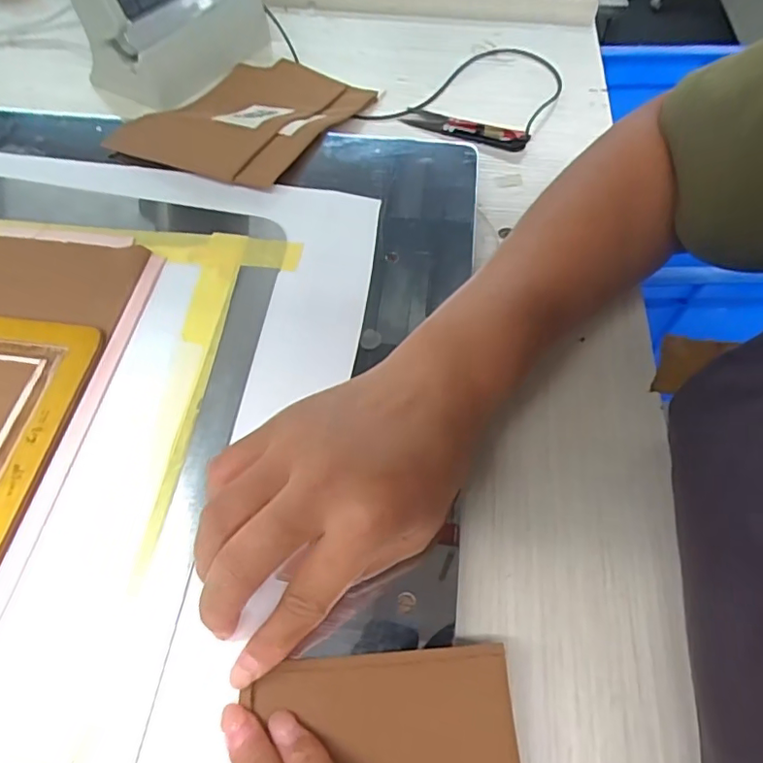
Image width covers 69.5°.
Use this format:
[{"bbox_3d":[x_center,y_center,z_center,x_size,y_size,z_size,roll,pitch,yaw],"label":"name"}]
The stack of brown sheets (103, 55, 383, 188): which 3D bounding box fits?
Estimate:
[{"bbox_3d":[-0.100,-0.216,0.445,0.143,0.012,0.193,23,52,18],"label":"stack of brown sheets"}]

